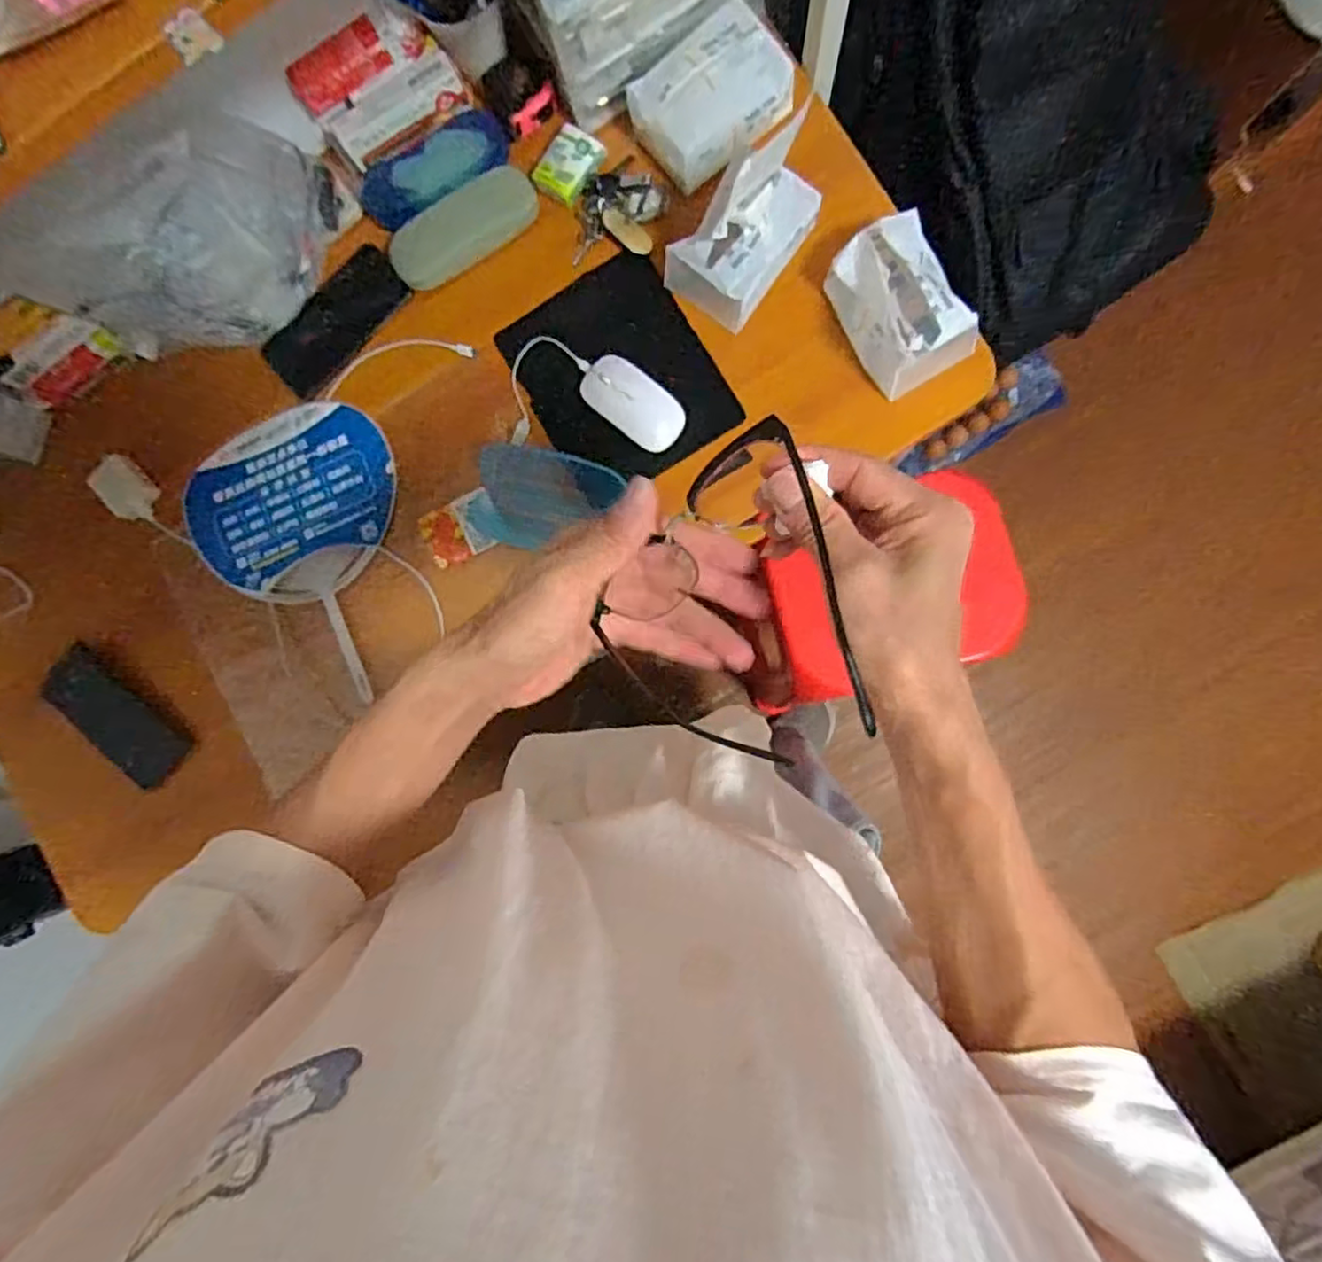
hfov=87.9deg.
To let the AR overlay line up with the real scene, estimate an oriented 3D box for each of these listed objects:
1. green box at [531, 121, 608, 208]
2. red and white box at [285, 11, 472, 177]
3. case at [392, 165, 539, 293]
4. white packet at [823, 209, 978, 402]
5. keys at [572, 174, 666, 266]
[{"bbox_3d":[-0.092,-0.464,0.681,0.048,0.017,0.067,31,92,5],"label":"green box"},{"bbox_3d":[-0.268,-0.521,0.658,0.138,0.031,0.092,-29,120,7],"label":"red and white box"},{"bbox_3d":[-0.199,-0.406,0.691,0.156,0.025,0.058,-31,86,4],"label":"case"},{"bbox_3d":[0.222,-0.300,0.633,0.091,0.077,0.139,-27,87,4],"label":"white packet"},{"bbox_3d":[-0.041,-0.412,0.684,0.085,0.022,0.072,5,89,5],"label":"keys"}]

